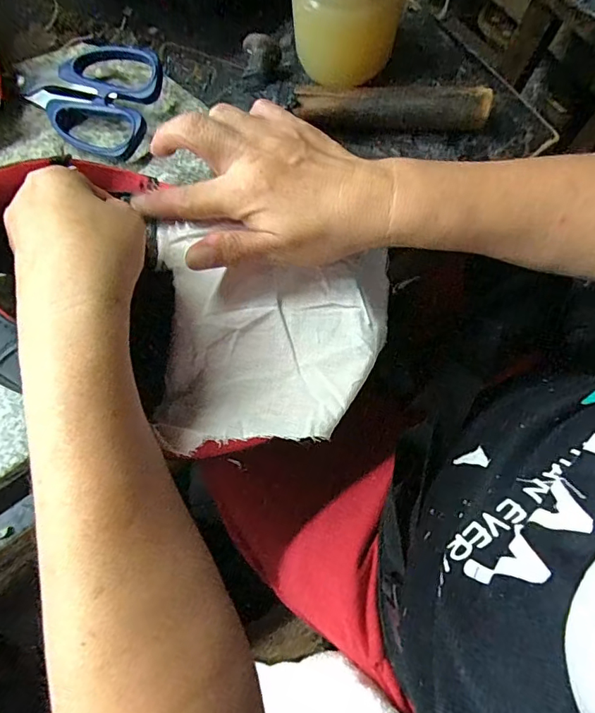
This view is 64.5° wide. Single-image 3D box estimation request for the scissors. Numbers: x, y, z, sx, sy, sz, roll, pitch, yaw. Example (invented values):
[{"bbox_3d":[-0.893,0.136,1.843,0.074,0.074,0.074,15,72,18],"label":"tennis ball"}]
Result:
[{"bbox_3d":[-0.149,-0.189,0.341,0.100,0.011,0.080,20,87,13],"label":"scissors"}]

